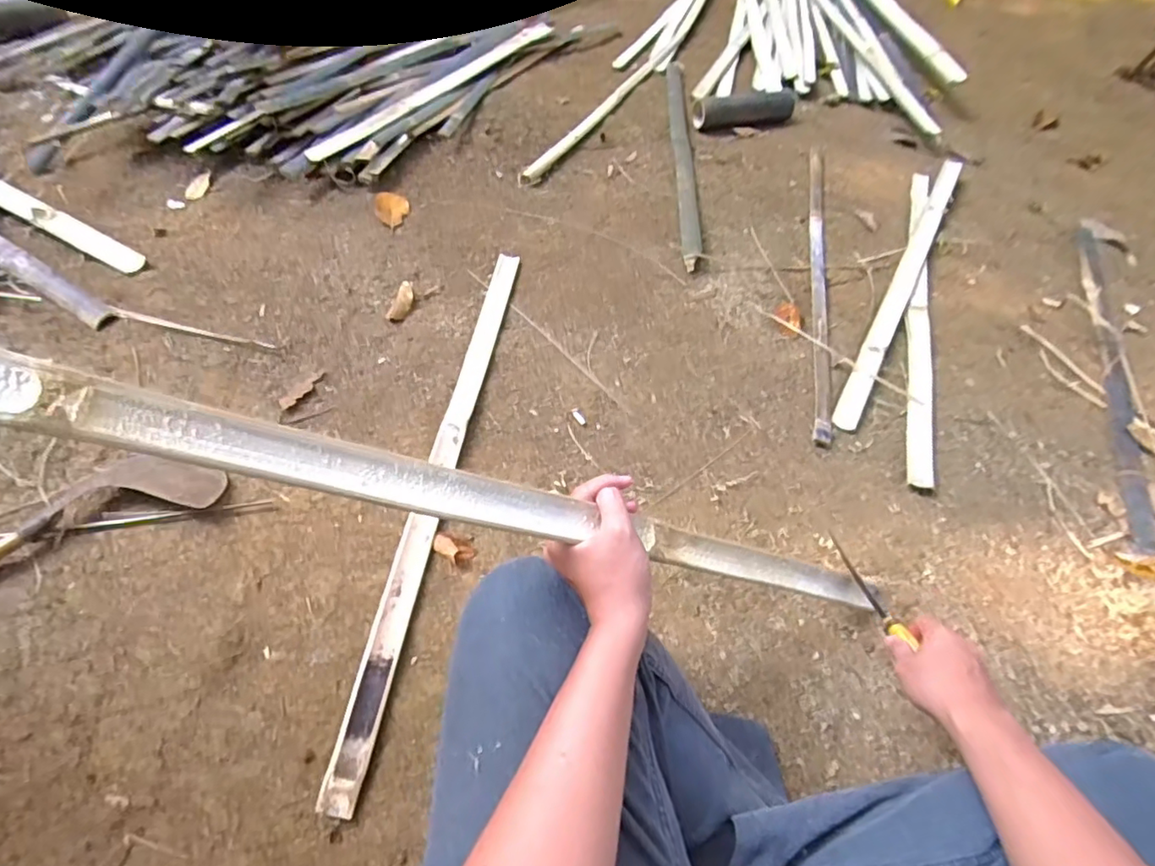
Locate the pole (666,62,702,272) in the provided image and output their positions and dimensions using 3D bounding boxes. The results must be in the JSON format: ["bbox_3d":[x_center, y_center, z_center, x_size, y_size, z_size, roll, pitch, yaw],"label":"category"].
[{"bbox_3d":[0.243,-0.681,1.378,0.046,0.036,0.933,4,57,1],"label":"pole"}]

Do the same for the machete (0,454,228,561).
[{"bbox_3d":[-0.673,0.109,0.771,0.387,0.035,0.134,-20,58,-17],"label":"machete"}]

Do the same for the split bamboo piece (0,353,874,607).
[{"bbox_3d":[0.008,0.075,0.477,0.825,0.012,0.035,20,71,-35],"label":"split bamboo piece"}]

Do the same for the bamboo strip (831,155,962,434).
[{"bbox_3d":[0.637,-0.317,1.128,0.041,0.017,0.891,28,57,15],"label":"bamboo strip"}]

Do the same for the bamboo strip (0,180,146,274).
[{"bbox_3d":[-1.169,-0.487,1.168,0.841,0.029,0.056,25,57,14],"label":"bamboo strip"}]

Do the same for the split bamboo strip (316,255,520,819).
[{"bbox_3d":[-0.190,0.032,0.852,0.045,0.024,0.867,8,54,2],"label":"split bamboo strip"}]

